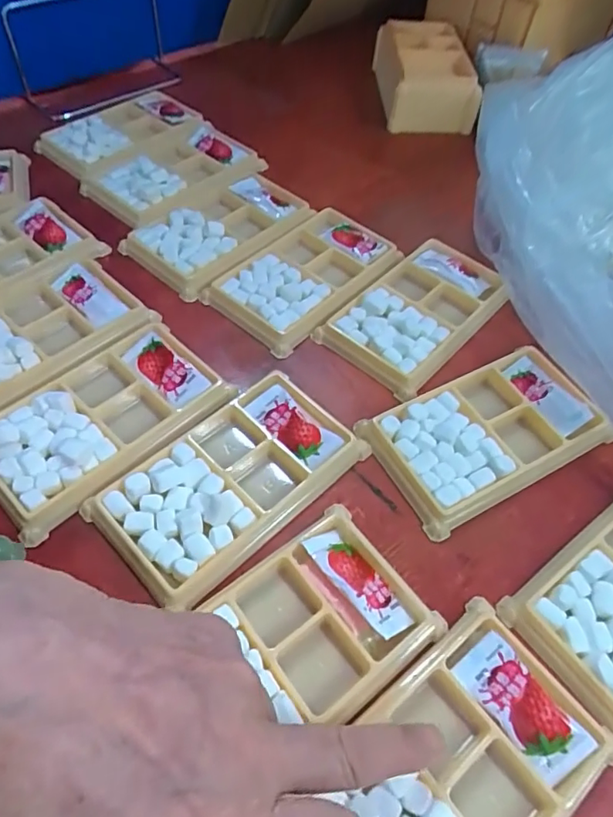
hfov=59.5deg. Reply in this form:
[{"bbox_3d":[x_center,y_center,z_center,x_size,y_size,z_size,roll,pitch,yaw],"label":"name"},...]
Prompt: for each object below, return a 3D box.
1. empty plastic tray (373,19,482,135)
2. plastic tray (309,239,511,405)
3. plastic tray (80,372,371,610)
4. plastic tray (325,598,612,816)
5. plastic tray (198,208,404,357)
[{"bbox_3d":[0.118,-0.343,0.544,0.086,0.045,0.139,1,54,-4],"label":"empty plastic tray"},{"bbox_3d":[0.077,-0.067,0.369,0.075,0.016,0.129,37,60,21],"label":"plastic tray"},{"bbox_3d":[-0.040,0.037,0.287,0.131,0.018,0.074,-37,65,-27],"label":"plastic tray"},{"bbox_3d":[0.056,0.149,0.211,0.127,0.015,0.077,-31,62,-24],"label":"plastic tray"},{"bbox_3d":[-0.003,-0.096,0.383,0.083,0.017,0.129,36,59,19],"label":"plastic tray"}]

